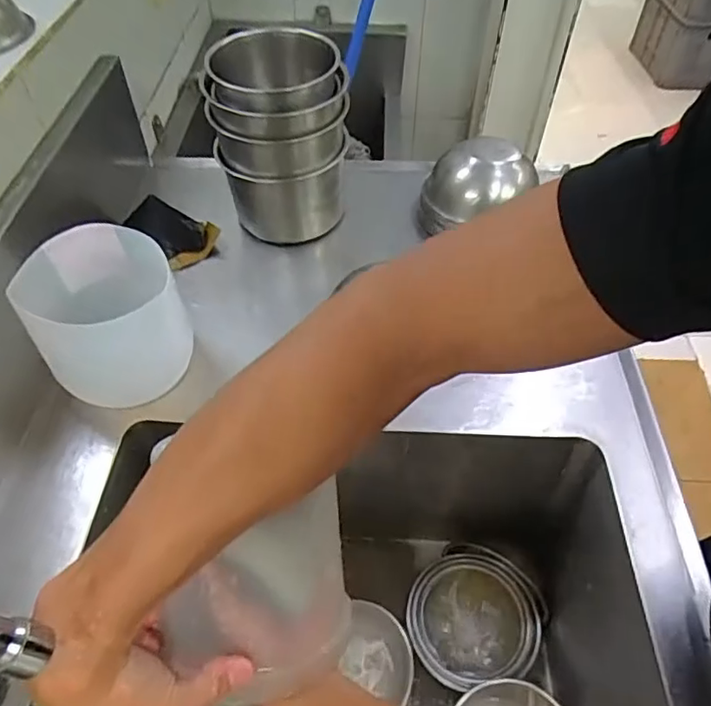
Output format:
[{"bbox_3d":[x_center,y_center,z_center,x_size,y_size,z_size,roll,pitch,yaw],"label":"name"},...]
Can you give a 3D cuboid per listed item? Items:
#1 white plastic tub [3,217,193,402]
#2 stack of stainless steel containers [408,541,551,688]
[{"bbox_3d":[-0.259,-0.034,0.613,0.136,0.143,0.145,0,51,0],"label":"white plastic tub"},{"bbox_3d":[0.154,0.353,0.749,0.164,0.072,0.162,26,55,20],"label":"stack of stainless steel containers"}]

